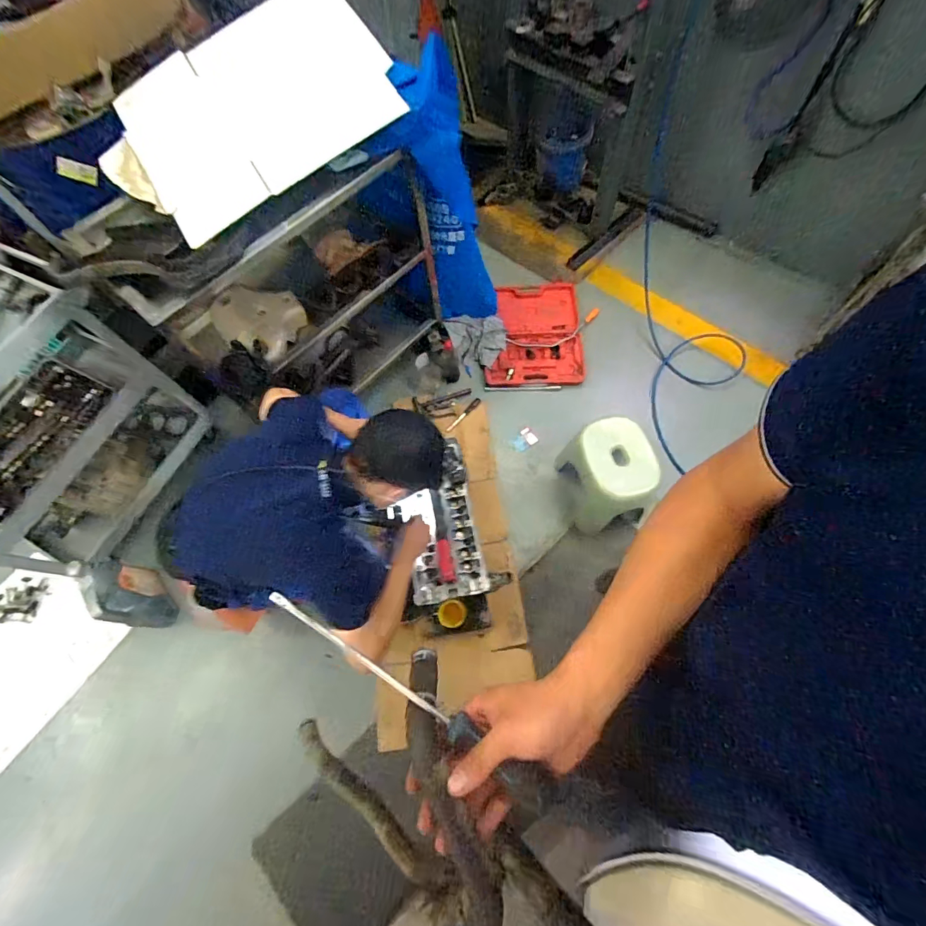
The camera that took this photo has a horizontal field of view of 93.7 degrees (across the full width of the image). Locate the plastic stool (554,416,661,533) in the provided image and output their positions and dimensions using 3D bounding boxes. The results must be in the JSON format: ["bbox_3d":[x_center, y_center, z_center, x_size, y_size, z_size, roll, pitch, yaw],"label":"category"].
[{"bbox_3d":[0.497,0.059,1.491,0.269,0.305,0.377,-20,68,-4],"label":"plastic stool"}]

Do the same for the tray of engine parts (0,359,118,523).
[{"bbox_3d":[-1.313,-0.085,1.297,0.260,0.090,0.481,21,71,12],"label":"tray of engine parts"}]

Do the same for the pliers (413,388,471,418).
[{"bbox_3d":[-0.078,-0.239,1.754,0.234,0.017,0.106,-10,69,-5],"label":"pliers"}]

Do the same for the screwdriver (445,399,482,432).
[{"bbox_3d":[0.003,-0.194,1.763,0.025,0.021,0.189,38,75,17],"label":"screwdriver"}]

